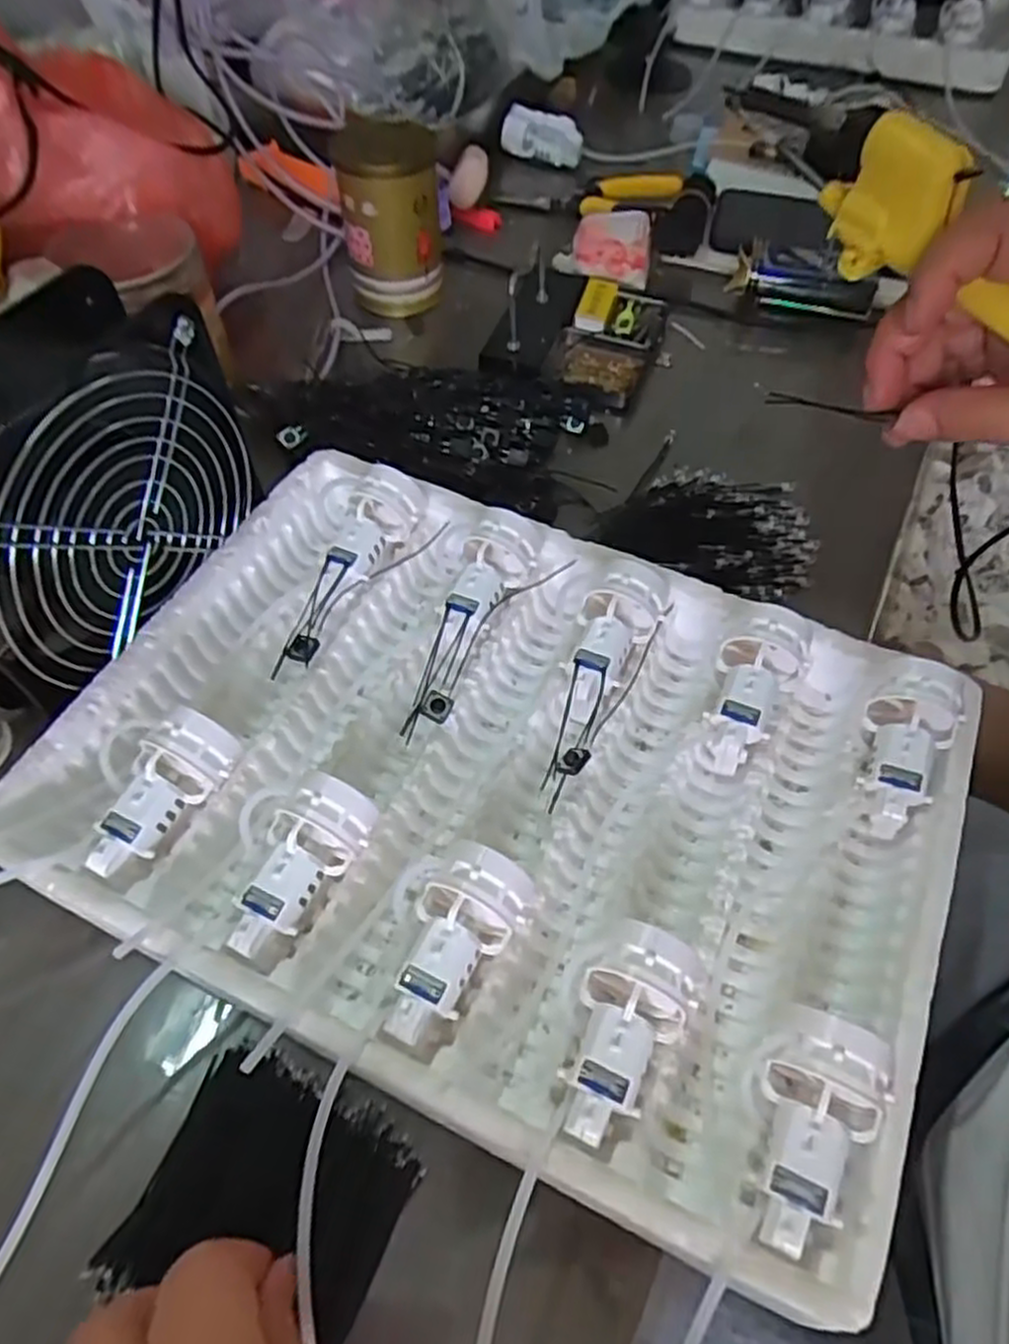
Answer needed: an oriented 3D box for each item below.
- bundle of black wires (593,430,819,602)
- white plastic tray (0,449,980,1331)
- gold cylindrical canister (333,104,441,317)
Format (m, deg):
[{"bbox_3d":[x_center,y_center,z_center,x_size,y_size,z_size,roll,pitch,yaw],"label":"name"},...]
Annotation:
[{"bbox_3d":[0.119,-0.086,0.440,0.111,0.013,0.098,25,59,15],"label":"bundle of black wires"},{"bbox_3d":[-0.001,0.040,0.326,0.336,0.052,0.244,23,59,14],"label":"white plastic tray"},{"bbox_3d":[-0.076,-0.305,0.526,0.066,0.103,0.061,-5,56,-4],"label":"gold cylindrical canister"}]

